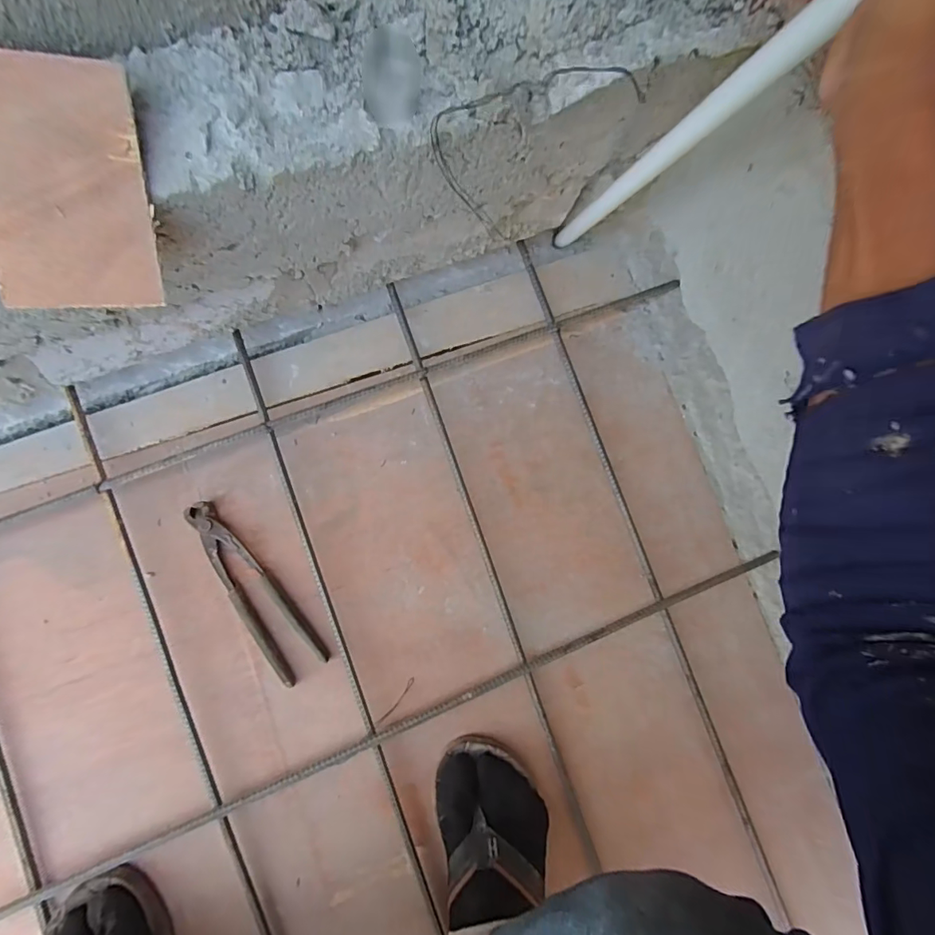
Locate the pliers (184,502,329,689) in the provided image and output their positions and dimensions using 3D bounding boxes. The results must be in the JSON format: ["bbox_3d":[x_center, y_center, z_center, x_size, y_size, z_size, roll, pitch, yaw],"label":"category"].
[{"bbox_3d":[-0.239,0.136,0.525,0.053,0.015,0.217,-37,89,-9],"label":"pliers"}]

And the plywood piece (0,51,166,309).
[{"bbox_3d":[-0.233,-0.160,0.280,0.082,0.006,0.126,-7,110,-18],"label":"plywood piece"}]

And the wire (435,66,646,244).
[{"bbox_3d":[0.046,-0.262,0.431,0.178,0.191,0.019,-22,86,-10],"label":"wire"}]

